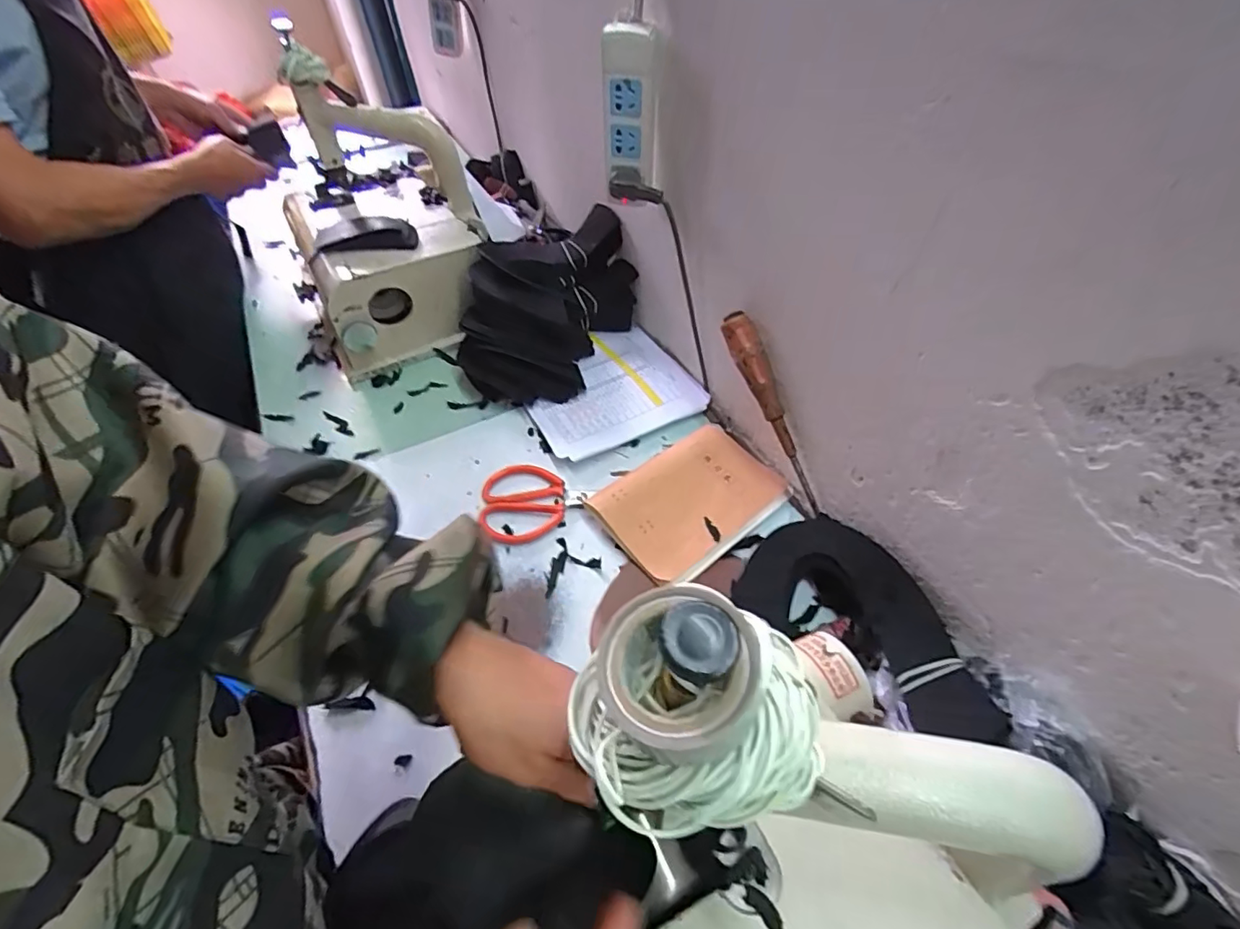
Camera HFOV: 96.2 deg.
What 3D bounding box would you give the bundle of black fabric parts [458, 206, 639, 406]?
[{"bbox_3d":[-0.102,-0.224,0.787,0.188,0.135,0.263,19,52,15],"label":"bundle of black fabric parts"}]

